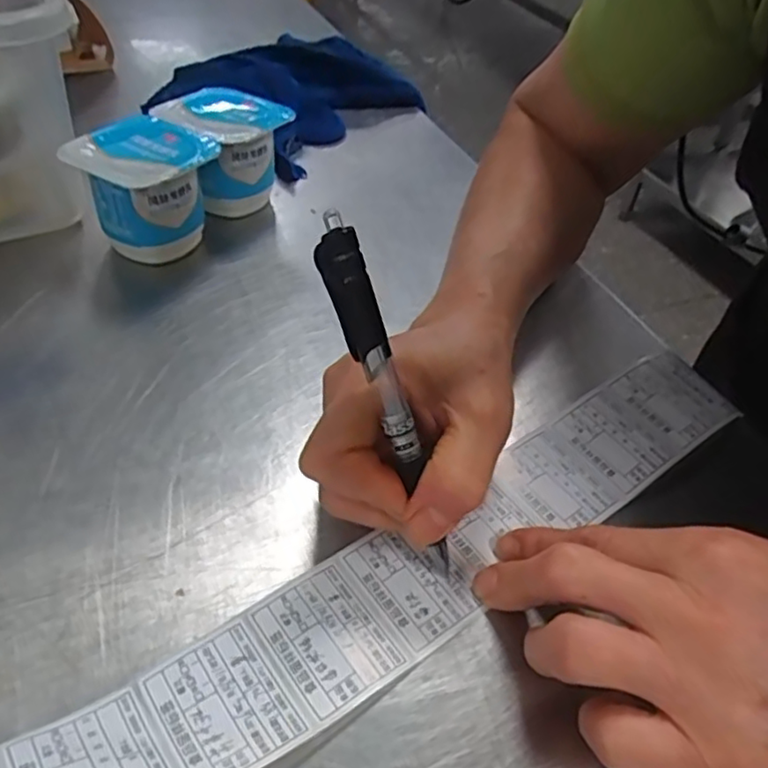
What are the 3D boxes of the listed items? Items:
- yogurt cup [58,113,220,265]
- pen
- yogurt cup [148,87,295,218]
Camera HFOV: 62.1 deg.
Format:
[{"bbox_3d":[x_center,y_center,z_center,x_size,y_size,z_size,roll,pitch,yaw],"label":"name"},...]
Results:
[{"bbox_3d":[-0.137,-0.113,0.380,0.061,0.065,0.073,25,47,17],"label":"yogurt cup"},{"bbox_3d":[0.003,0.011,0.224,0.011,0.140,0.014,-33,24,-33],"label":"pen"},{"bbox_3d":[-0.105,-0.152,0.421,0.065,0.065,0.070,28,48,20],"label":"yogurt cup"}]

